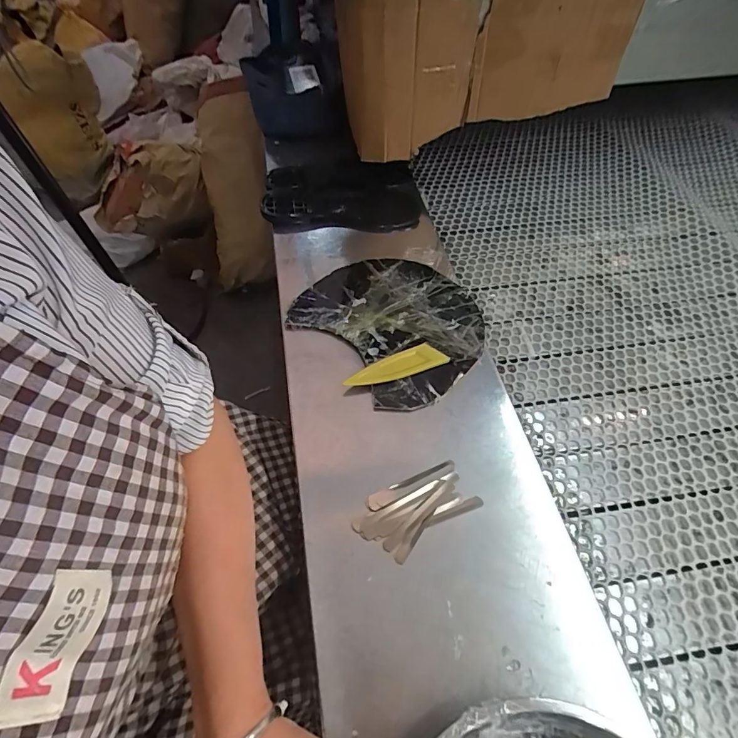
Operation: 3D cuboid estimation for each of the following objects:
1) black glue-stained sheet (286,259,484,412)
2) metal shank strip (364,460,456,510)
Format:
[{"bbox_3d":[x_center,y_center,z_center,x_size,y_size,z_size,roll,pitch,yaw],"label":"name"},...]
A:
[{"bbox_3d":[0.032,-0.063,0.547,0.198,0.009,0.229,-35,62,-22],"label":"black glue-stained sheet"},{"bbox_3d":[0.042,0.115,0.425,0.096,0.004,0.015,-22,58,-15],"label":"metal shank strip"}]

